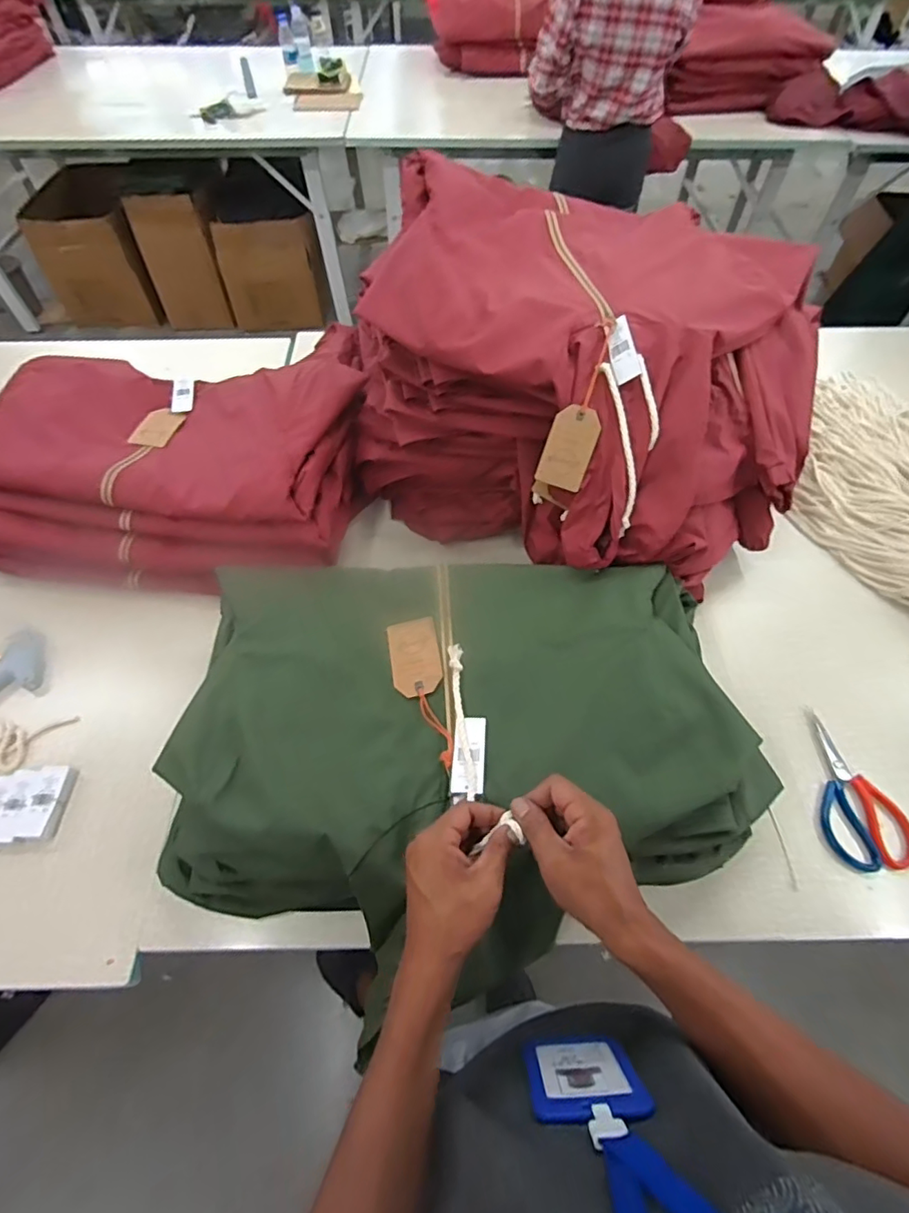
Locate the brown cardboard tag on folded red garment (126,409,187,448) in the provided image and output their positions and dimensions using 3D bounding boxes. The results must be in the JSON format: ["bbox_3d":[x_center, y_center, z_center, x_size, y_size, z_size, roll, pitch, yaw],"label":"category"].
[{"bbox_3d":[-0.468,-0.283,0.858,0.053,0.007,0.086,16,58,-6],"label":"brown cardboard tag on folded red garment"}]

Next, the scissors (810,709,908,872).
[{"bbox_3d":[0.495,0.226,0.682,0.101,0.014,0.191,-4,57,-3],"label":"scissors"}]

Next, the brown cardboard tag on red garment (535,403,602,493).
[{"bbox_3d":[0.146,-0.203,0.692,0.059,0.101,0.008,18,16,2],"label":"brown cardboard tag on red garment"}]

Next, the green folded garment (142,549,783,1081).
[{"bbox_3d":[0.010,0.151,0.617,0.604,0.131,0.436,0,57,0],"label":"green folded garment"}]

